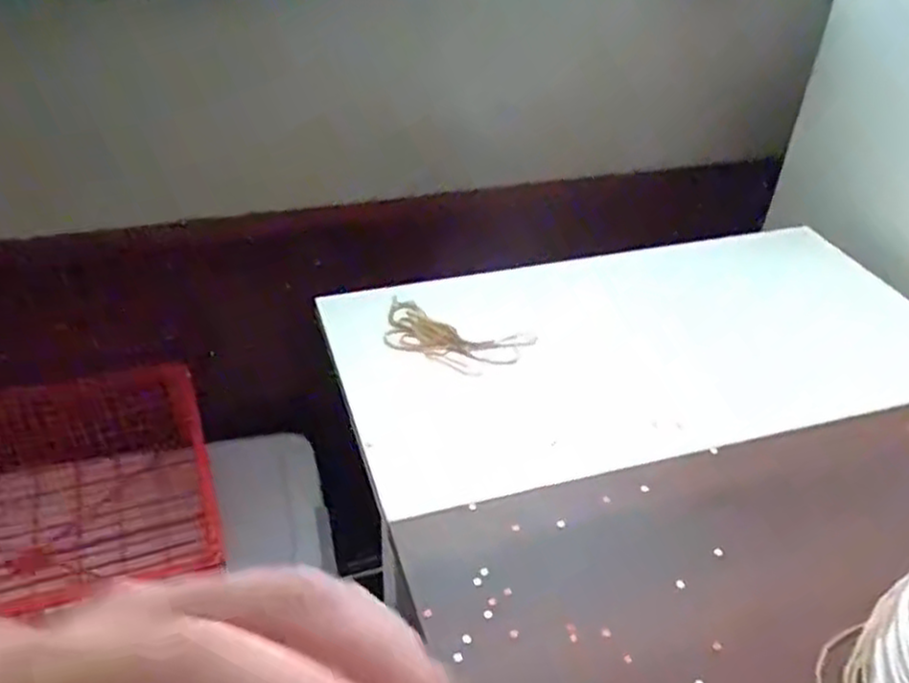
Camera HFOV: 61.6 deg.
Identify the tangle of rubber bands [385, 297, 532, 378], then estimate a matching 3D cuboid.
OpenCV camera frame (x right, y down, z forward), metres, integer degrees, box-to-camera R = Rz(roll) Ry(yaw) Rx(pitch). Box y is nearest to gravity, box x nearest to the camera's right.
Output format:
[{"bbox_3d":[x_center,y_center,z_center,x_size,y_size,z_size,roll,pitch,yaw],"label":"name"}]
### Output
[{"bbox_3d":[-0.002,-0.011,0.701,0.138,0.015,0.094,11,38,11],"label":"tangle of rubber bands"}]

